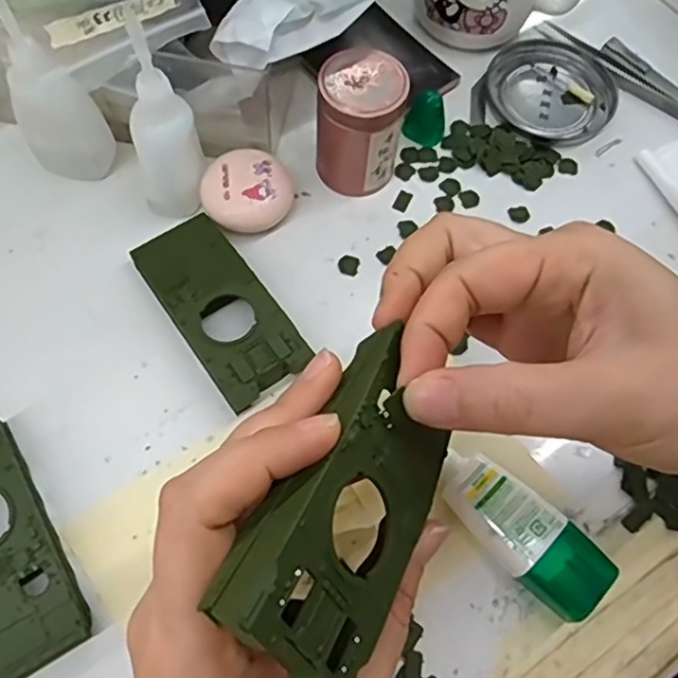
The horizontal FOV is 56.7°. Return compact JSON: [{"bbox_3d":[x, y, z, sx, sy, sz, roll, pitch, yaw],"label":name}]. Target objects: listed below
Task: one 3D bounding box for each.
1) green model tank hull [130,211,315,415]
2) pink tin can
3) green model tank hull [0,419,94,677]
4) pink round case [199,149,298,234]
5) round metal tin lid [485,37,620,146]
[{"bbox_3d":[-0.060,-0.016,0.316,0.046,0.018,0.104,-32,71,-15],"label":"green model tank hull"},{"bbox_3d":[0.010,-0.112,0.336,0.043,0.067,0.041,1,66,-2],"label":"pink tin can"},{"bbox_3d":[-0.144,0.087,0.264,0.047,0.020,0.103,-28,70,-14],"label":"green model tank hull"},{"bbox_3d":[-0.049,-0.077,0.340,0.049,0.026,0.043,-4,66,-4],"label":"pink round case"},{"bbox_3d":[0.130,-0.155,0.392,0.077,0.009,0.076,1,66,-2],"label":"round metal tin lid"}]

